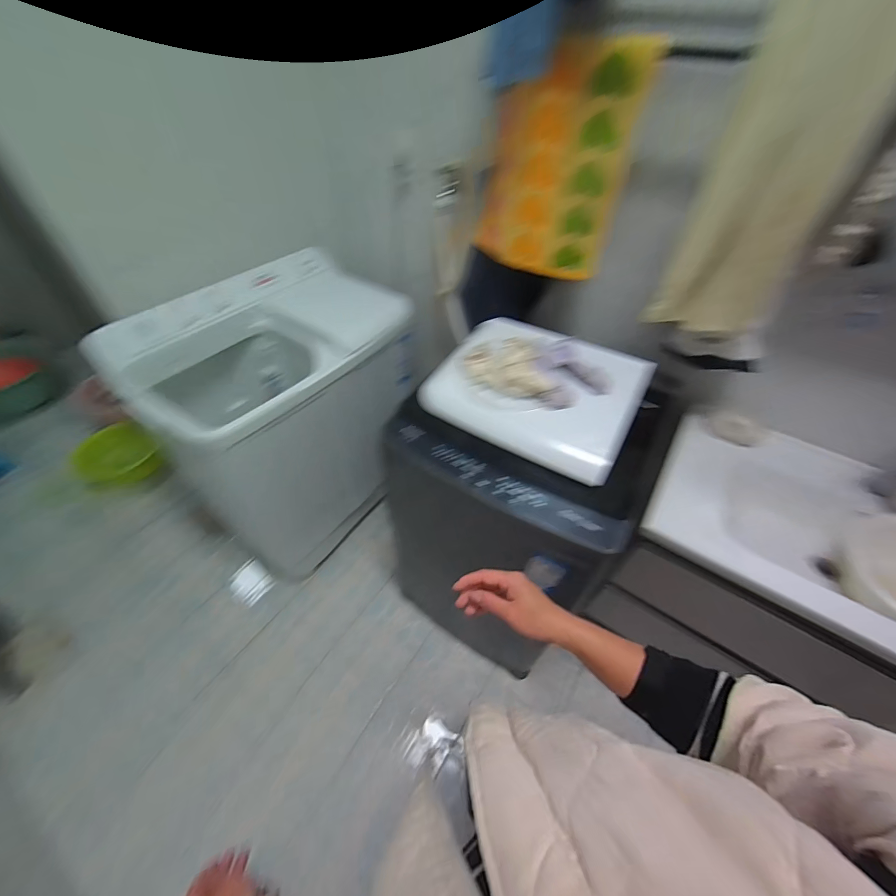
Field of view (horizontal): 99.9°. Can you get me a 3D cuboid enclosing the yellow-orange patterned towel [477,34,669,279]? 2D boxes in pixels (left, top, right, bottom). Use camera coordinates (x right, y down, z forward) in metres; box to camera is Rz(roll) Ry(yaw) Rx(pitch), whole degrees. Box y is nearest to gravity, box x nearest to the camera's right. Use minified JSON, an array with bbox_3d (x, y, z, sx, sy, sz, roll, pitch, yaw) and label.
[{"bbox_3d":[0.208,-0.569,0.787,0.299,0.382,0.065,30,54,23],"label":"yellow-orange patterned towel"}]

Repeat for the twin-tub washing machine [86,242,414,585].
[{"bbox_3d":[-0.479,-0.090,1.288,0.421,0.859,0.735,27,52,20],"label":"twin-tub washing machine"}]

